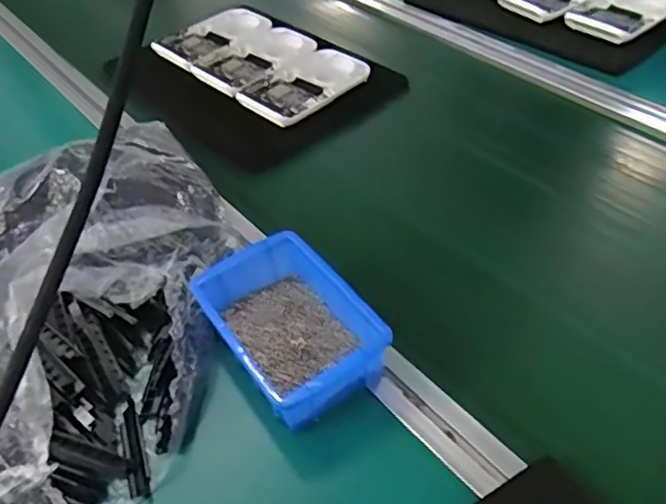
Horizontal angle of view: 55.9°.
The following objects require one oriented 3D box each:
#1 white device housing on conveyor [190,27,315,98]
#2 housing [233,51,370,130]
[{"bbox_3d":[-0.103,-0.257,0.826,0.155,0.015,0.103,-35,52,-21],"label":"white device housing on conveyor"},{"bbox_3d":[-0.037,-0.208,0.769,0.149,0.021,0.097,-37,52,-23],"label":"housing"}]

